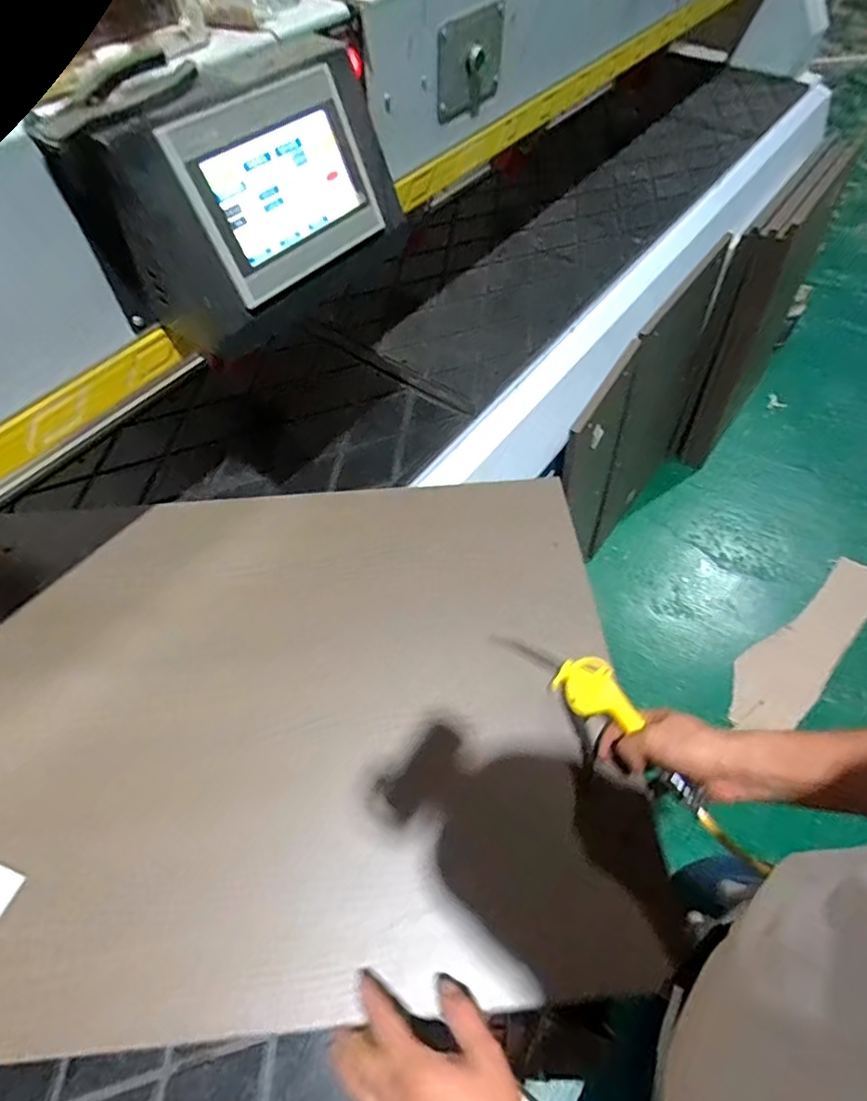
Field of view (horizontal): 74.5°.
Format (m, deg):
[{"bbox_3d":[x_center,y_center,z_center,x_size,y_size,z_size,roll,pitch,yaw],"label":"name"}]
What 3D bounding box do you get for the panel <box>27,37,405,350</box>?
[{"bbox_3d":[-0.172,-0.348,0.555,0.127,0.172,0.297,36,63,21],"label":"panel"}]

